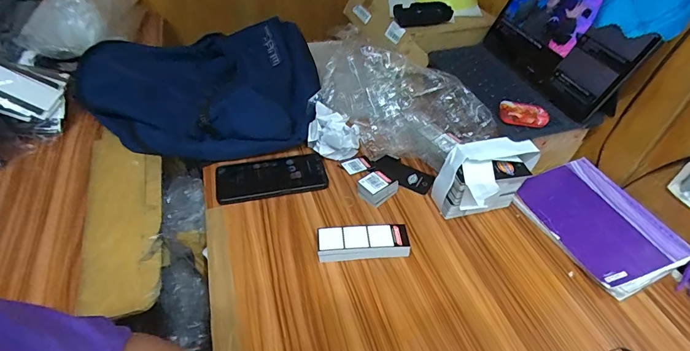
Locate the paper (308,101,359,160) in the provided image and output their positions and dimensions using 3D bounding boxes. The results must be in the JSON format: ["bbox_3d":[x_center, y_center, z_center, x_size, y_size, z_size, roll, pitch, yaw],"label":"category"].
[{"bbox_3d":[-0.021,-0.071,0.622,0.079,0.079,0.088,-3,43,-5],"label":"paper"}]

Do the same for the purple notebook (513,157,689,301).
[{"bbox_3d":[0.364,0.068,0.551,0.156,0.031,0.202,-16,46,-17],"label":"purple notebook"}]

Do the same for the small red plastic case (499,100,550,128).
[{"bbox_3d":[0.264,-0.090,0.555,0.069,0.020,0.039,11,44,7],"label":"small red plastic case"}]

